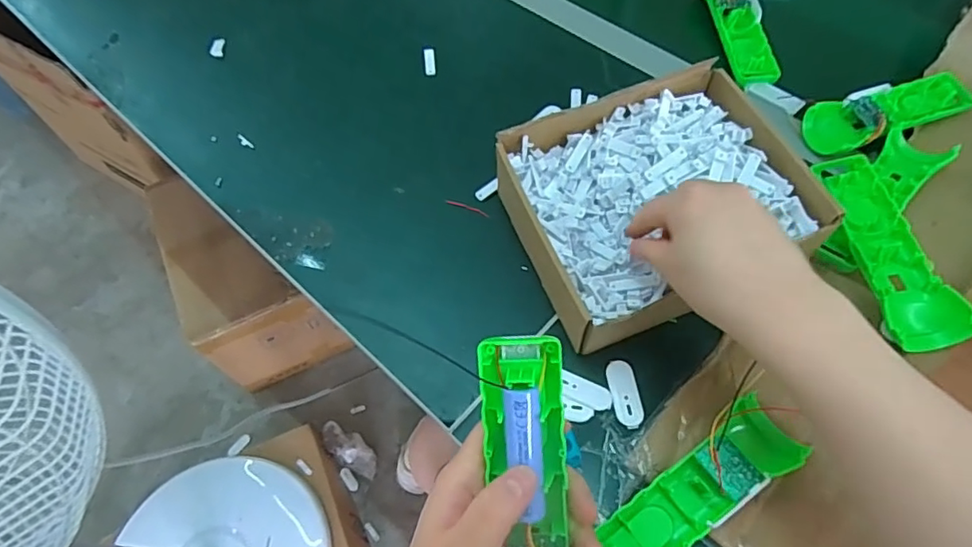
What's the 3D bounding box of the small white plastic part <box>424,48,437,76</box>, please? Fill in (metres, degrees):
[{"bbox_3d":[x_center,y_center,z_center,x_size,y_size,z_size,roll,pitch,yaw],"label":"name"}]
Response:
[{"bbox_3d":[-0.060,-0.227,0.590,0.011,0.004,0.037,-5,62,-1],"label":"small white plastic part"}]

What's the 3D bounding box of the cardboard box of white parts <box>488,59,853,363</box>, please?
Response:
[{"bbox_3d":[0.135,-0.060,0.452,0.221,0.068,0.183,-20,63,-9],"label":"cardboard box of white parts"}]

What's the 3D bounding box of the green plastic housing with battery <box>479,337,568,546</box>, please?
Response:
[{"bbox_3d":[0.022,0.113,0.286,0.043,0.029,0.158,-4,95,0],"label":"green plastic housing with battery"}]

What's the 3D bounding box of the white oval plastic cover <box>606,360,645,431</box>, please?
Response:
[{"bbox_3d":[0.104,0.090,0.411,0.021,0.004,0.050,-7,62,-2],"label":"white oval plastic cover"}]

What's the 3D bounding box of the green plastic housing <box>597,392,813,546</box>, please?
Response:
[{"bbox_3d":[0.134,0.146,0.364,0.157,0.031,0.048,-31,65,-14],"label":"green plastic housing"}]

